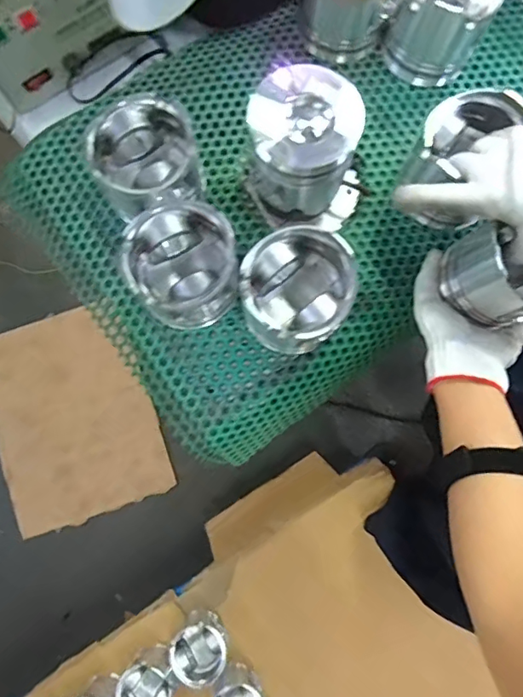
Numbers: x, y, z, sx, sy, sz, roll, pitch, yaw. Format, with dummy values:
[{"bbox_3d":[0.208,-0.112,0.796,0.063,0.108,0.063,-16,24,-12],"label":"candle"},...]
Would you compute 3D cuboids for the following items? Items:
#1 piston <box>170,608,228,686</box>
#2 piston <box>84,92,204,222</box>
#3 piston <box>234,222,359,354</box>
[{"bbox_3d":[-0.104,0.513,0.881,0.089,0.088,0.087,0,80,0],"label":"piston"},{"bbox_3d":[-0.102,-0.168,0.464,0.089,0.093,0.091,0,80,0],"label":"piston"},{"bbox_3d":[0.031,-0.049,0.451,0.089,0.086,0.089,0,80,0],"label":"piston"}]

